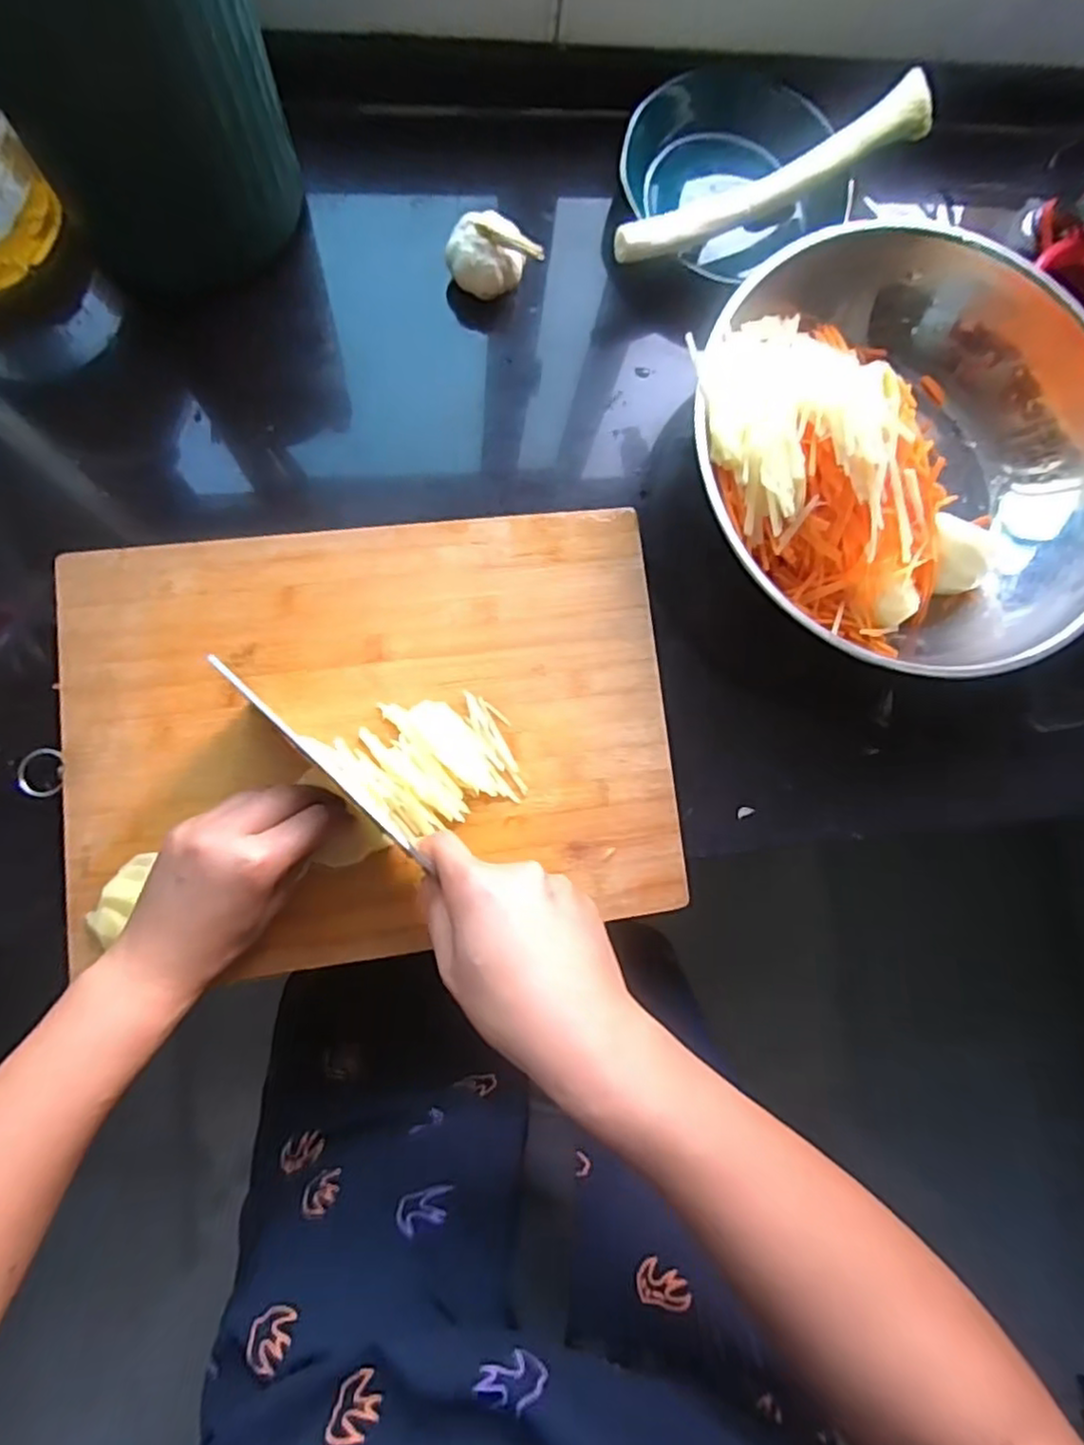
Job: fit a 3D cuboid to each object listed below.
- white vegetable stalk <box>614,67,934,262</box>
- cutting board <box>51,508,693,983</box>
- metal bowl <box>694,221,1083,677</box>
[{"bbox_3d":[0.165,-0.378,0.478,0.255,0.022,0.031,-32,88,-9],"label":"white vegetable stalk"},{"bbox_3d":[-0.104,0.008,0.441,0.369,0.013,0.267,-7,84,-7],"label":"cutting board"},{"bbox_3d":[0.256,-0.189,0.474,0.299,0.106,0.272,1,83,-6],"label":"metal bowl"}]

